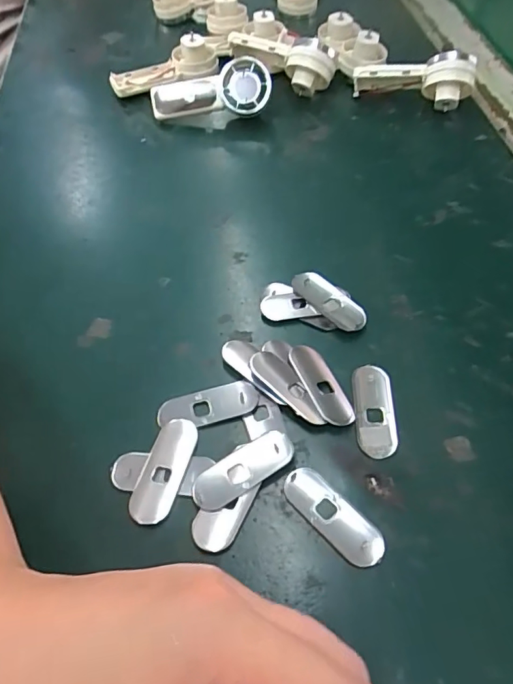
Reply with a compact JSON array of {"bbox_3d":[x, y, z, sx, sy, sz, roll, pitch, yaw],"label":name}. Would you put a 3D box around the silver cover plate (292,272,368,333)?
[{"bbox_3d":[0.042,-0.023,0.286,0.018,0.007,0.050,-37,61,-22],"label":"silver cover plate"}]

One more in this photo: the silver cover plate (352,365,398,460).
[{"bbox_3d":[0.059,0.034,0.248,0.020,0.004,0.049,0,54,3],"label":"silver cover plate"}]

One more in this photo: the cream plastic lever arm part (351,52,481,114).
[{"bbox_3d":[0.126,-0.210,0.400,0.092,0.040,0.027,9,55,9],"label":"cream plastic lever arm part"}]

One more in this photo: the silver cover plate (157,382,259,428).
[{"bbox_3d":[-0.024,0.032,0.251,0.050,0.004,0.017,-14,55,-7],"label":"silver cover plate"}]

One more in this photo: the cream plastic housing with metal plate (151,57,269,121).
[{"bbox_3d":[-0.038,-0.198,0.398,0.096,0.043,0.023,2,54,4],"label":"cream plastic housing with metal plate"}]

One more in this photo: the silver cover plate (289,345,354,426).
[{"bbox_3d":[0.033,0.022,0.255,0.017,0.006,0.049,-21,56,-12],"label":"silver cover plate"}]

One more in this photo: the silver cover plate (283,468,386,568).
[{"bbox_3d":[0.034,0.076,0.219,0.018,0.004,0.051,-39,62,-23],"label":"silver cover plate"}]

